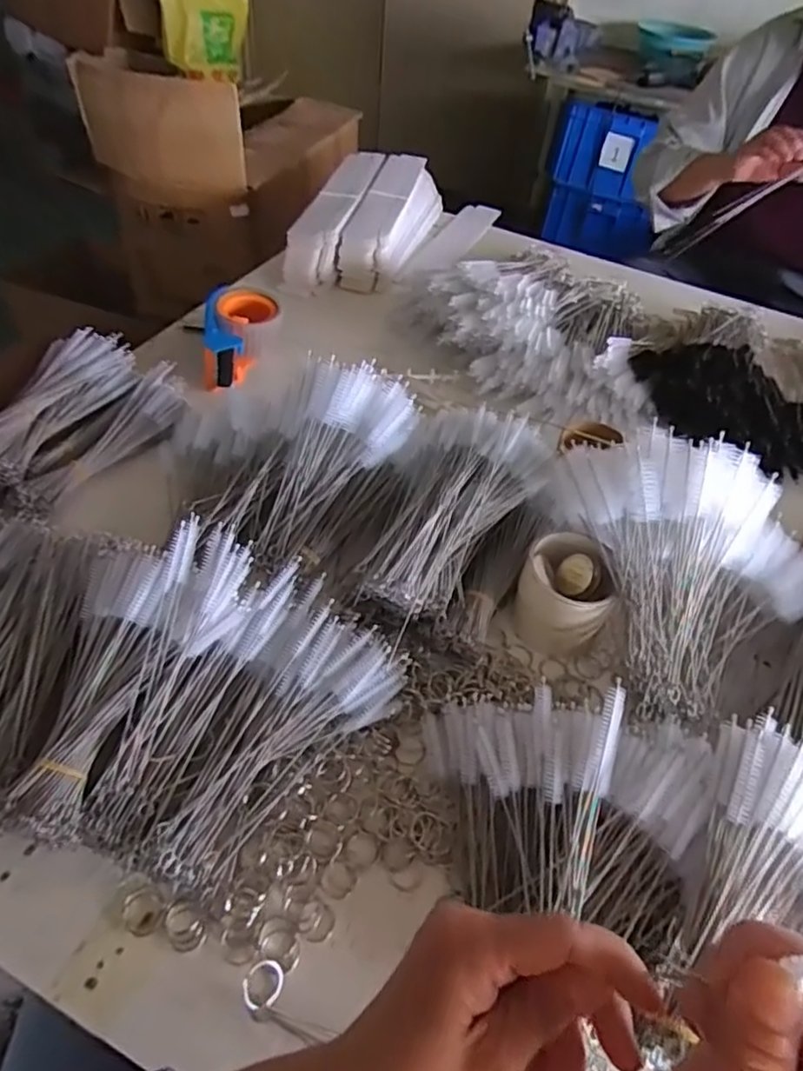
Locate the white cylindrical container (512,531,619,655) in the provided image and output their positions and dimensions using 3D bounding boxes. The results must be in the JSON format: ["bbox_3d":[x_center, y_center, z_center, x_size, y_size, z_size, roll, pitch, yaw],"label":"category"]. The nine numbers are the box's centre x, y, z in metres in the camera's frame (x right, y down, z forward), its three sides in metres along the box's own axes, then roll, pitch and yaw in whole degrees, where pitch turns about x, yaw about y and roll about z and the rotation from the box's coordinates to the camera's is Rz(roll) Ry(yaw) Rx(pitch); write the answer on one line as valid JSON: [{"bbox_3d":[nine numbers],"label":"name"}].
[{"bbox_3d":[0.141,0.052,0.558,0.075,0.082,0.071,3,49,-4],"label":"white cylindrical container"}]

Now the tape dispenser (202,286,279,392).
[{"bbox_3d":[-0.201,-0.252,0.805,0.090,0.058,0.156,-2,49,-9],"label":"tape dispenser"}]

